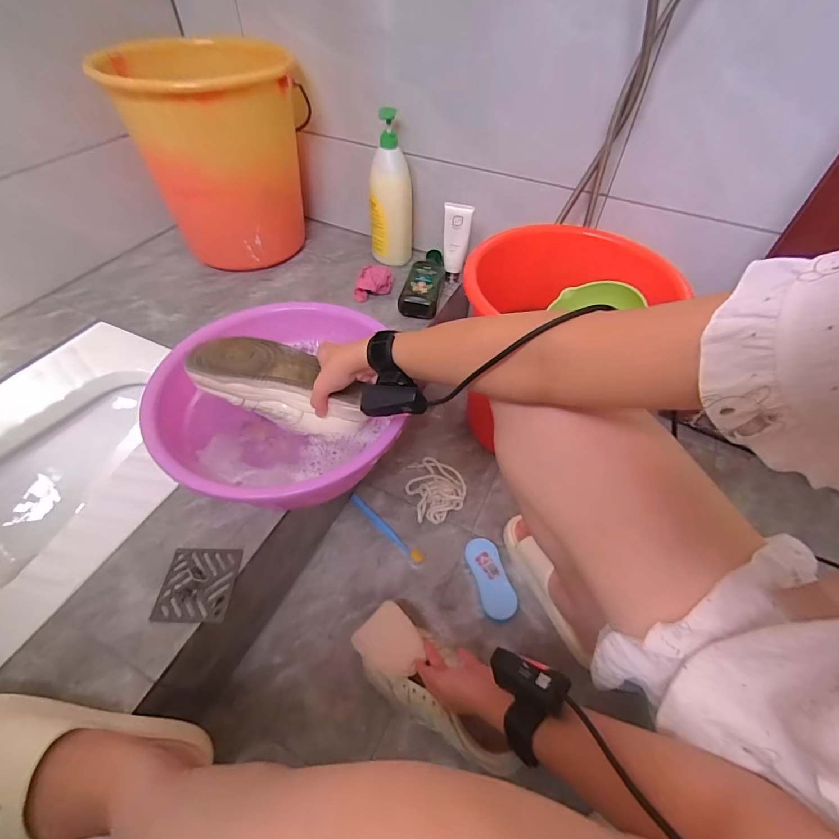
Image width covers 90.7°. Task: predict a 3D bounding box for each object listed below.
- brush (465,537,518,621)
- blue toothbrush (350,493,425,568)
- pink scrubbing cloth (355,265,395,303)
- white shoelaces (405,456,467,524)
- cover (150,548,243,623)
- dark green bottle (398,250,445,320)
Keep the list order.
[{"bbox_3d":[0.117,0.265,0.688,0.053,0.040,0.127,-11,50,-12],"label":"brush"},{"bbox_3d":[-0.062,0.195,0.747,0.180,0.011,0.026,36,56,25],"label":"blue toothbrush"},{"bbox_3d":[-0.096,-0.286,0.873,0.069,0.056,0.056,11,49,7],"label":"pink scrubbing cloth"},{"bbox_3d":[0.033,0.125,0.797,0.111,0.034,0.136,-14,51,-15],"label":"white shoelaces"},{"bbox_3d":[-0.272,0.201,0.511,0.086,0.007,0.088,2,49,-2],"label":"cover"},{"bbox_3d":[0.011,-0.304,0.898,0.077,0.056,0.211,7,49,3],"label":"dark green bottle"}]

